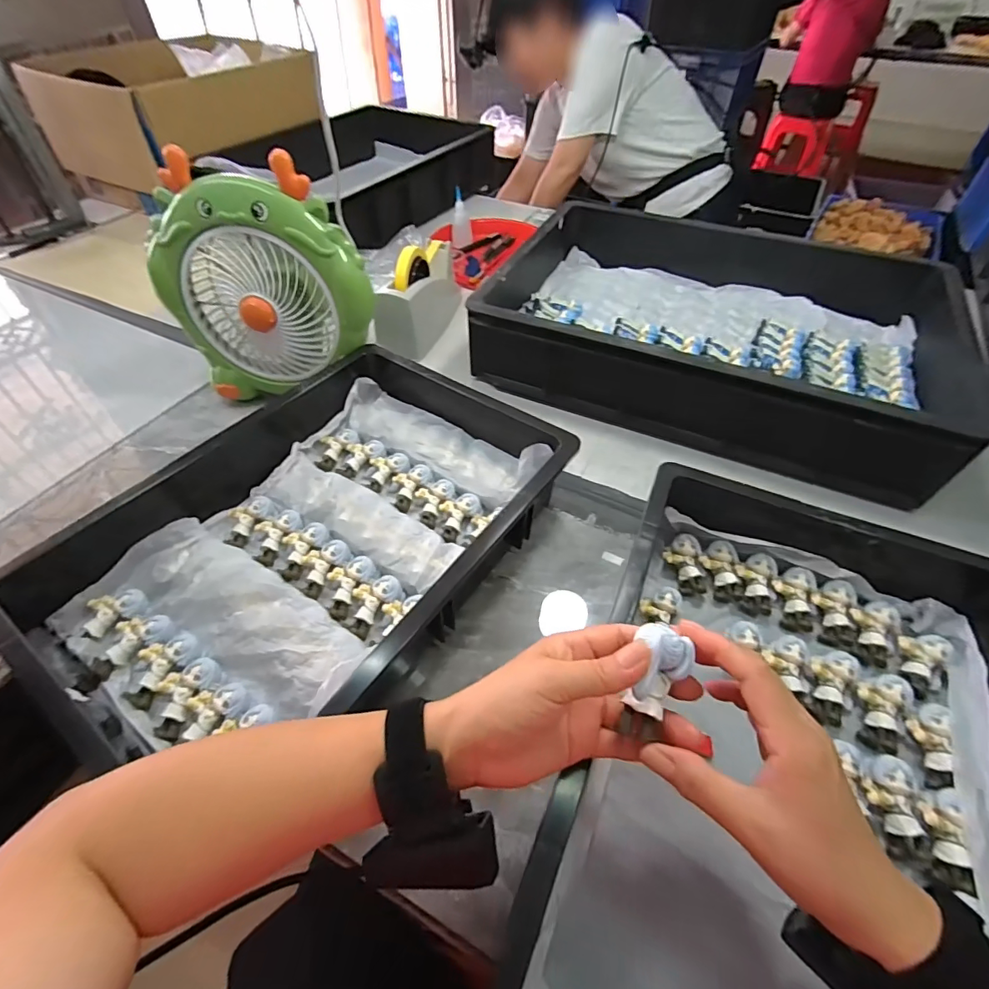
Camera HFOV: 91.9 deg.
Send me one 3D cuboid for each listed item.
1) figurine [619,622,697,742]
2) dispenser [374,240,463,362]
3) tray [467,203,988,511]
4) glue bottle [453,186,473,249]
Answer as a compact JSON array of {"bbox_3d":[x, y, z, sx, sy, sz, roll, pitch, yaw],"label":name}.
[{"bbox_3d":[0.089,0.106,0.265,0.029,0.021,0.061,20,88,16],"label":"figurine"},{"bbox_3d":[-0.114,-0.318,0.744,0.084,0.114,0.203,12,51,10],"label":"dispenser"},{"bbox_3d":[0.303,-0.245,0.682,0.558,0.118,0.407,19,52,16],"label":"tray"},{"bbox_3d":[-0.063,-0.539,0.936,0.039,0.089,0.048,0,50,0],"label":"glue bottle"}]

